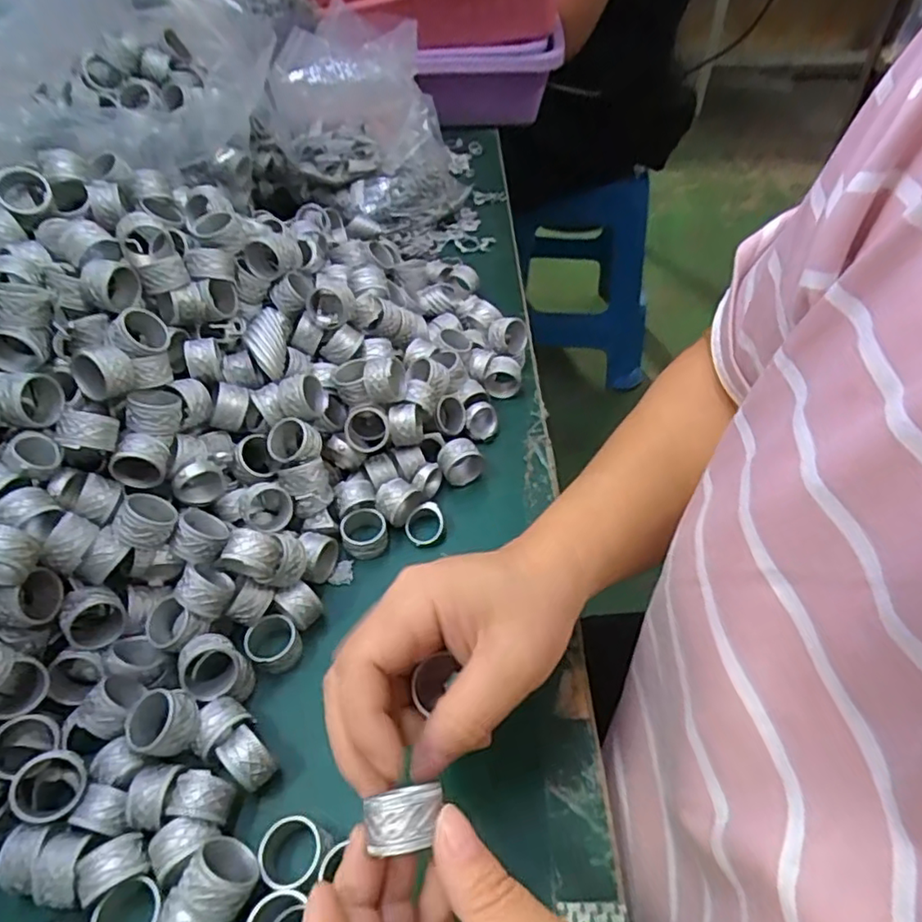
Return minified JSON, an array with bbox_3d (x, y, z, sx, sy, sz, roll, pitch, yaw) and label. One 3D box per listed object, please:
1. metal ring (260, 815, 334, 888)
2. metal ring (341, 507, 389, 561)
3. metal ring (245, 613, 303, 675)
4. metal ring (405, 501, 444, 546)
[{"bbox_3d":[-0.072,0.170,0.269,0.029,0.020,0.028,-1,48,1],"label":"metal ring"},{"bbox_3d":[-0.059,0.044,0.380,0.027,0.018,0.025,-1,48,1],"label":"metal ring"},{"bbox_3d":[-0.101,0.099,0.335,0.027,0.015,0.028,-1,48,1],"label":"metal ring"},{"bbox_3d":[-0.023,0.038,0.384,0.024,0.011,0.023,-1,48,1],"label":"metal ring"}]

